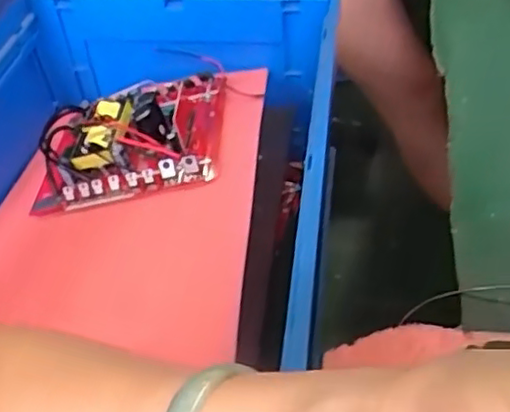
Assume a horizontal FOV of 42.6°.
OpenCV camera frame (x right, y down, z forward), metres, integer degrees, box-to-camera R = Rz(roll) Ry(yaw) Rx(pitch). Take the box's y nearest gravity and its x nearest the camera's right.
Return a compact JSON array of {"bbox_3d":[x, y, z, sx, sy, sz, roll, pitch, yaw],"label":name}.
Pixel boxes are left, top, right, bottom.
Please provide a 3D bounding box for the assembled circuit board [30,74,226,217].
[{"bbox_3d":[-0.129,-0.074,0.688,0.191,0.051,0.175,-2,43,3],"label":"assembled circuit board"}]

